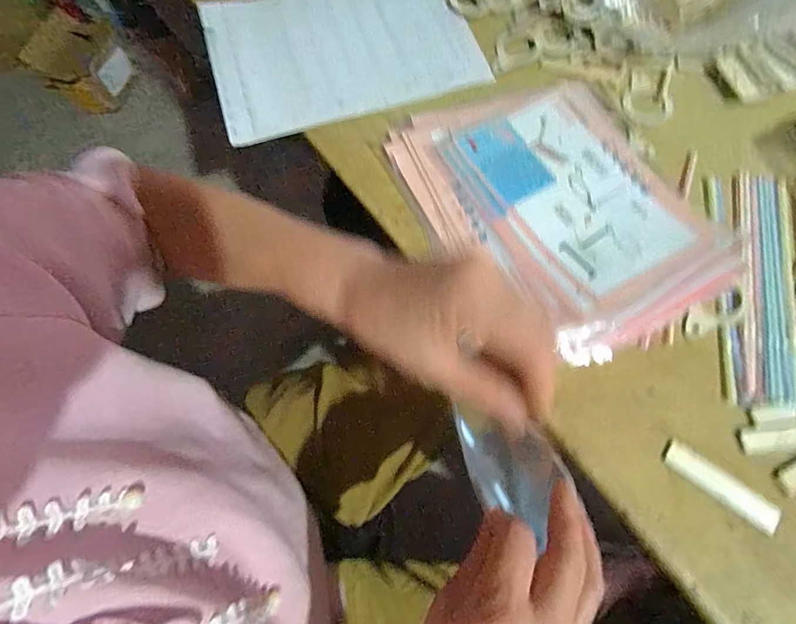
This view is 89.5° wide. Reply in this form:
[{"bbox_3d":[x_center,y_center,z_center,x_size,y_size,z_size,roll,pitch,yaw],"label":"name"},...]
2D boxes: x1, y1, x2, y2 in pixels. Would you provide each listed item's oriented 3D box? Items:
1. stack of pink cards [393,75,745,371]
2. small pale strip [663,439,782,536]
[{"bbox_3d":[0.137,-0.102,0.360,0.206,0.021,0.275,-28,72,-7],"label":"stack of pink cards"},{"bbox_3d":[0.232,0.124,0.289,0.079,0.004,0.022,34,76,13],"label":"small pale strip"}]

